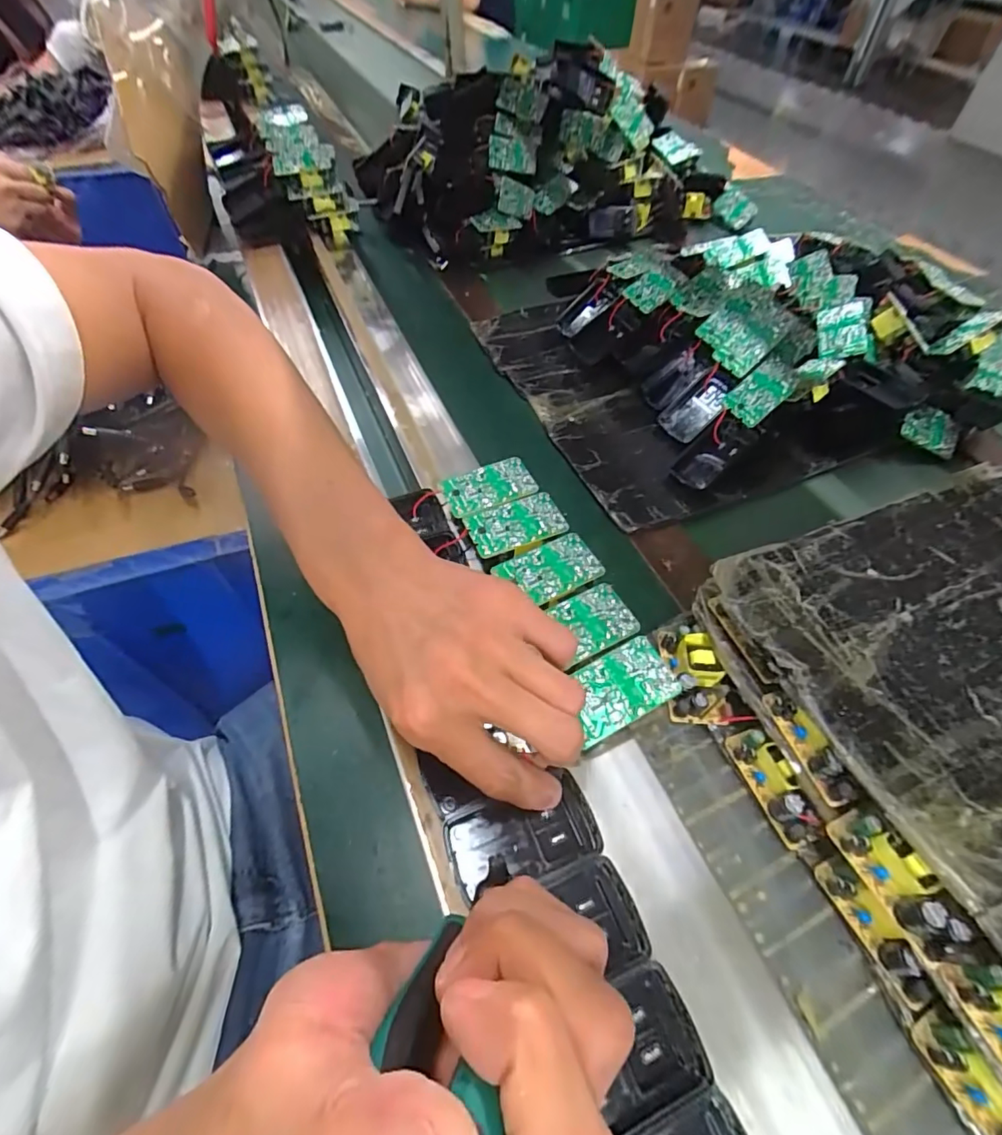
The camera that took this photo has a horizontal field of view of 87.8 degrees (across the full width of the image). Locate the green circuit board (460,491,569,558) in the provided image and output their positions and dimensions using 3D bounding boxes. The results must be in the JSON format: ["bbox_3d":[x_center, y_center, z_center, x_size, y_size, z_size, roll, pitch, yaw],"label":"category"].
[{"bbox_3d":[0.011,-0.029,0.344,0.062,0.010,0.035,-17,57,-13],"label":"green circuit board"}]

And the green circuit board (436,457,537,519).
[{"bbox_3d":[-0.008,-0.056,0.361,0.061,0.007,0.035,-20,57,-15],"label":"green circuit board"}]

